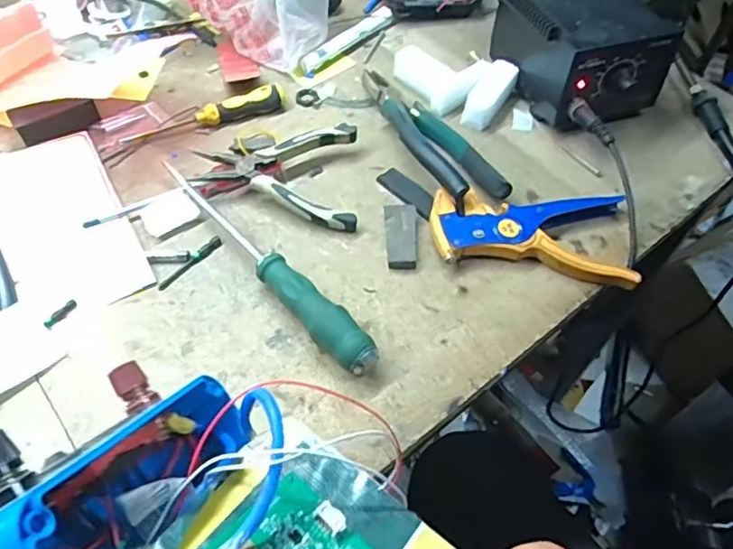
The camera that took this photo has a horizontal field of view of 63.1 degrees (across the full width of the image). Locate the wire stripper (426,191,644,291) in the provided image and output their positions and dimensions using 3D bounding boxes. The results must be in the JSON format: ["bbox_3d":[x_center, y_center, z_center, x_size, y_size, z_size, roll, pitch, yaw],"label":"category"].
[{"bbox_3d":[0.137,-0.033,0.496,0.163,0.022,0.086,3,57,0],"label":"wire stripper"}]

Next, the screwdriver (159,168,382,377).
[{"bbox_3d":[-0.078,-0.012,0.470,0.028,0.031,0.245,-35,65,-22],"label":"screwdriver"}]

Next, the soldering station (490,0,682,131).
[{"bbox_3d":[0.211,-0.223,0.586,0.115,0.090,0.158,-17,59,-13],"label":"soldering station"}]

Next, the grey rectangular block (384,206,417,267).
[{"bbox_3d":[0.029,-0.034,0.499,0.026,0.011,0.063,2,57,-1],"label":"grey rectangular block"}]

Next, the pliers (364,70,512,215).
[{"bbox_3d":[0.056,-0.140,0.549,0.064,0.028,0.199,-21,60,-15],"label":"pliers"}]

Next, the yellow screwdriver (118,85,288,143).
[{"bbox_3d":[-0.153,-0.152,0.569,0.155,0.022,0.020,-18,59,-13],"label":"yellow screwdriver"}]

